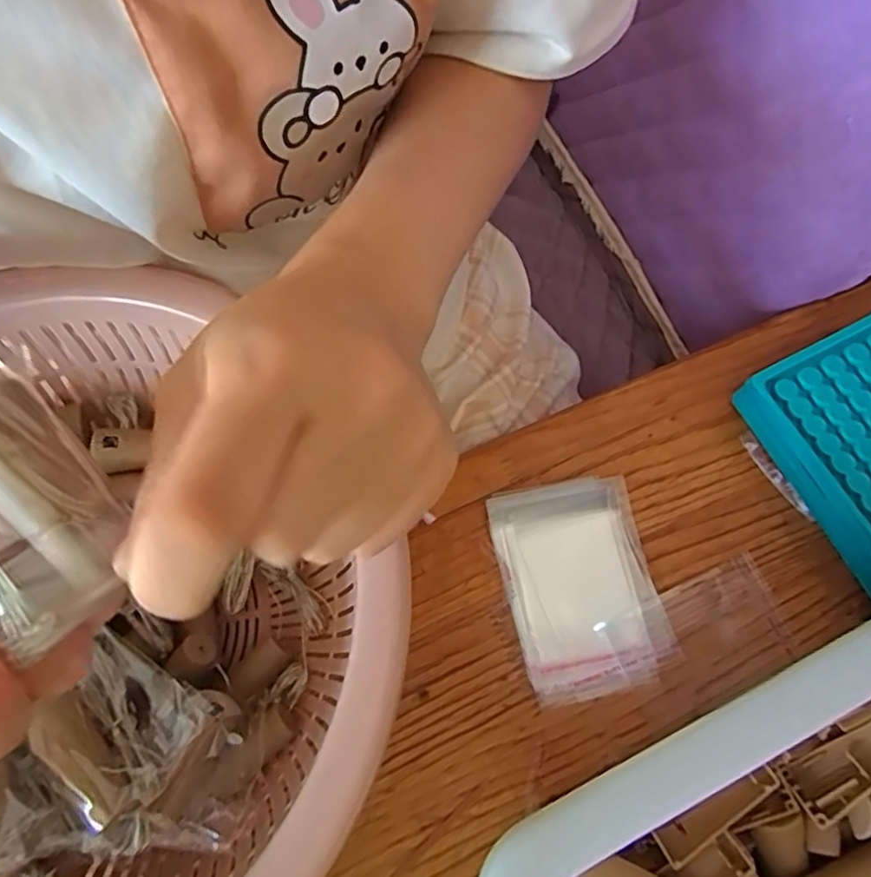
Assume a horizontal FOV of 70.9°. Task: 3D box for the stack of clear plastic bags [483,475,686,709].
[{"bbox_3d":[0.076,0.076,0.320,0.077,0.010,0.107,-14,73,-3],"label":"stack of clear plastic bags"}]

